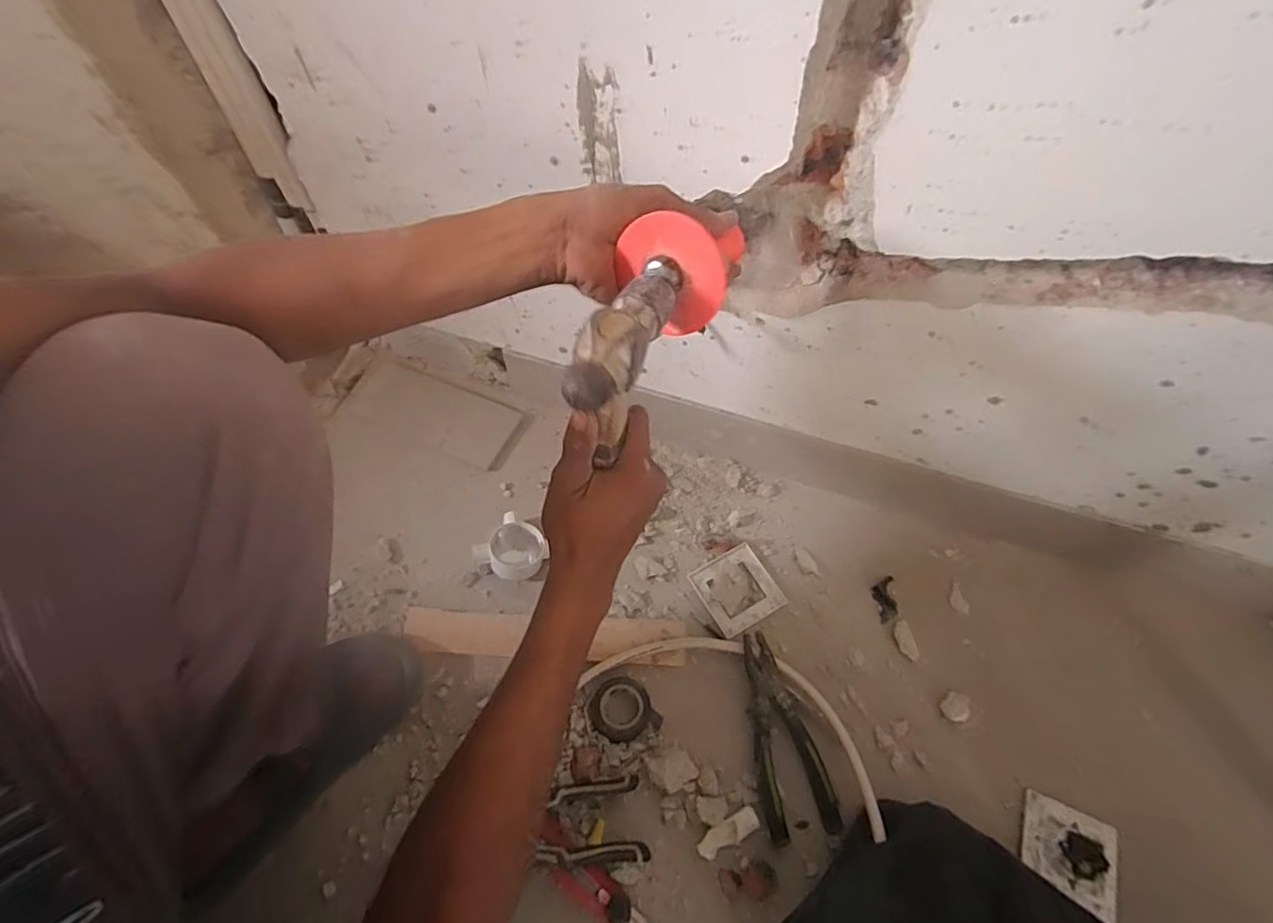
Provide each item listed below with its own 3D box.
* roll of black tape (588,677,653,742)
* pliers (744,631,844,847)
[{"bbox_3d":[-0.017,0.257,0.594,0.063,0.013,0.060,1,58,-1],"label":"roll of black tape"},{"bbox_3d":[0.148,0.275,0.586,0.071,0.031,0.187,-8,59,-6],"label":"pliers"}]

